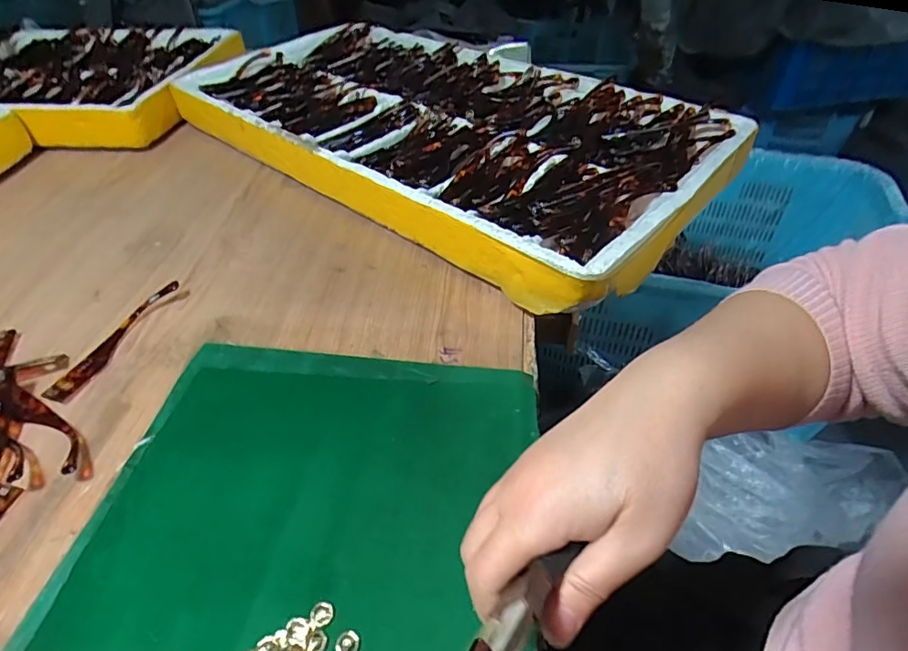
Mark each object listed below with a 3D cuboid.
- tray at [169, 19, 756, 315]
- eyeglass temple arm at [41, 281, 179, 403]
[{"bbox_3d":[-0.029,-0.253,0.657,0.686,0.078,0.334,31,52,31],"label":"tray"},{"bbox_3d":[-0.295,0.009,0.447,0.024,0.019,0.136,13,45,16],"label":"eyeglass temple arm"}]

